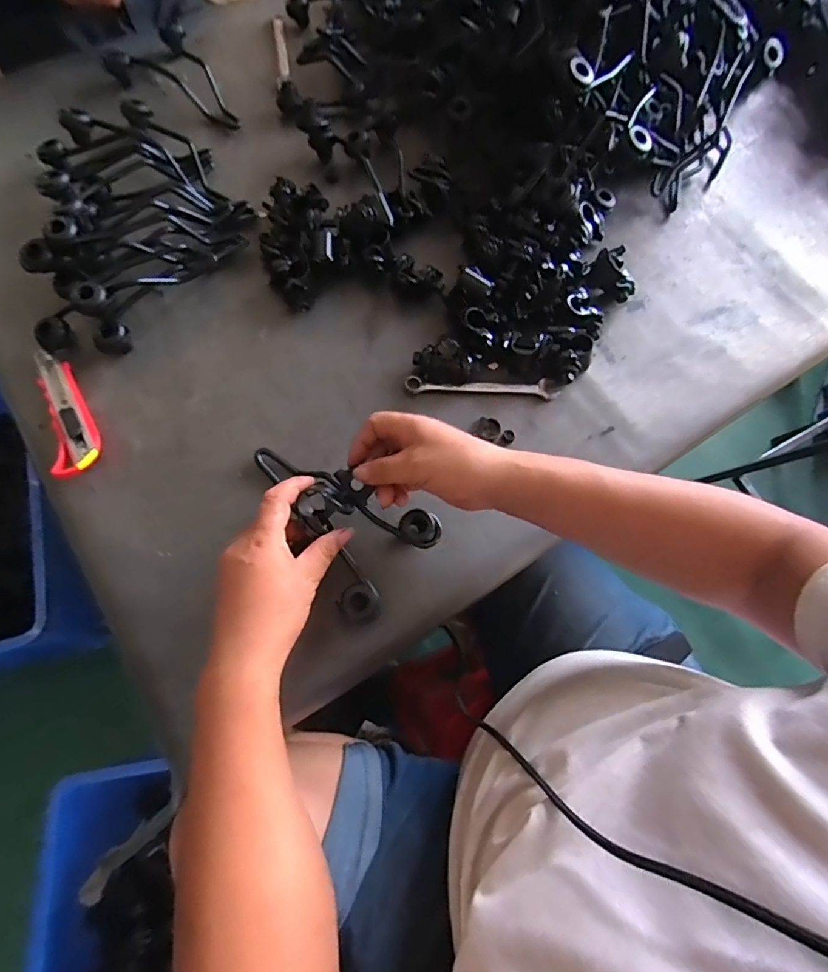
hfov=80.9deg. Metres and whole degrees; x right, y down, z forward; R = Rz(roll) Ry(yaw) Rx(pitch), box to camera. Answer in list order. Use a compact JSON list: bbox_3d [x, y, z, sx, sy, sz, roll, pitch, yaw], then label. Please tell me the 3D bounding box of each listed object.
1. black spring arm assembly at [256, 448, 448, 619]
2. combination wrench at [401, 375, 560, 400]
[{"bbox_3d":[-0.058,0.010,0.451,0.111,0.065,0.196,-32,75,-12],"label":"black spring arm assembly"},{"bbox_3d":[0.074,-0.109,0.530,0.166,0.007,0.021,3,70,-1],"label":"combination wrench"}]

